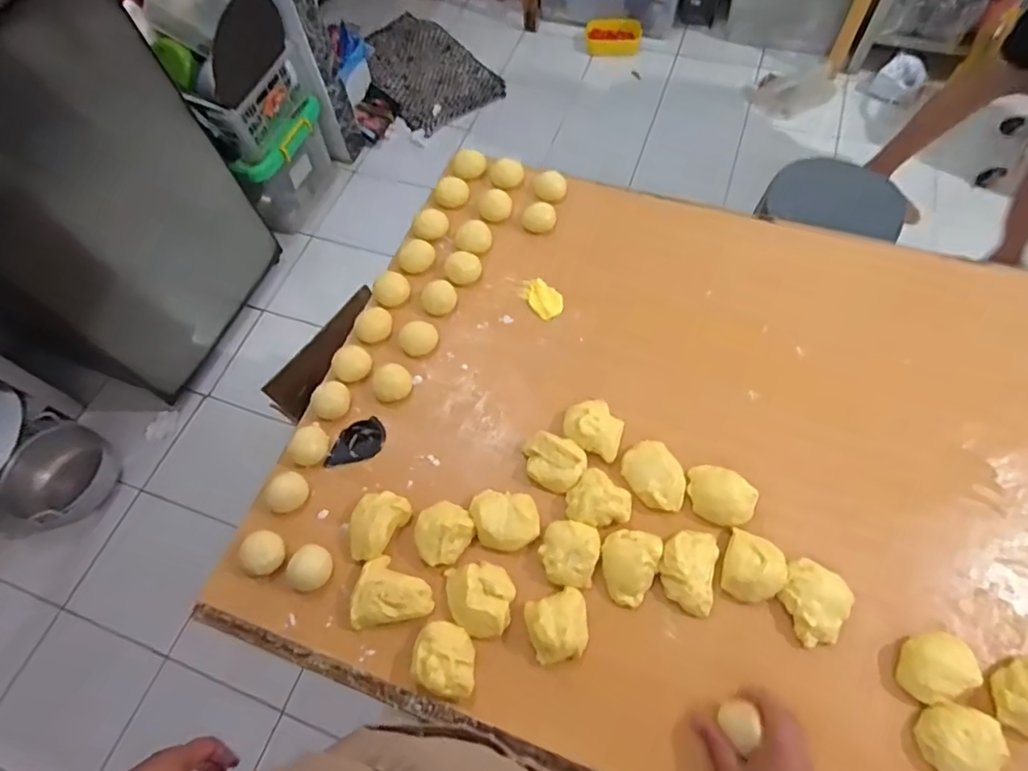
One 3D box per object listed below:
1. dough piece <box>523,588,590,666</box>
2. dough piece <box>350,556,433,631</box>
[{"bbox_3d":[0.044,0.234,0.557,0.059,0.028,0.059,-17,63,-5],"label":"dough piece"},{"bbox_3d":[-0.128,0.207,0.586,0.081,0.026,0.064,-11,63,-2],"label":"dough piece"}]

